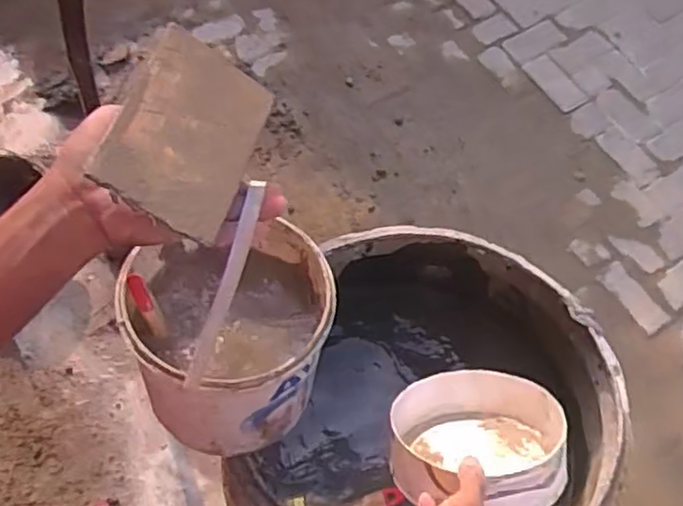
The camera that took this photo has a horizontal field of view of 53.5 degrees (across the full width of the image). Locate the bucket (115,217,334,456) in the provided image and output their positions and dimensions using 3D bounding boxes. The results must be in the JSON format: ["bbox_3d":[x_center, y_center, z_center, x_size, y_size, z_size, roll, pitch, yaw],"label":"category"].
[{"bbox_3d":[-0.102,0.076,0.650,0.177,0.165,0.175,3,61,-5],"label":"bucket"}]

